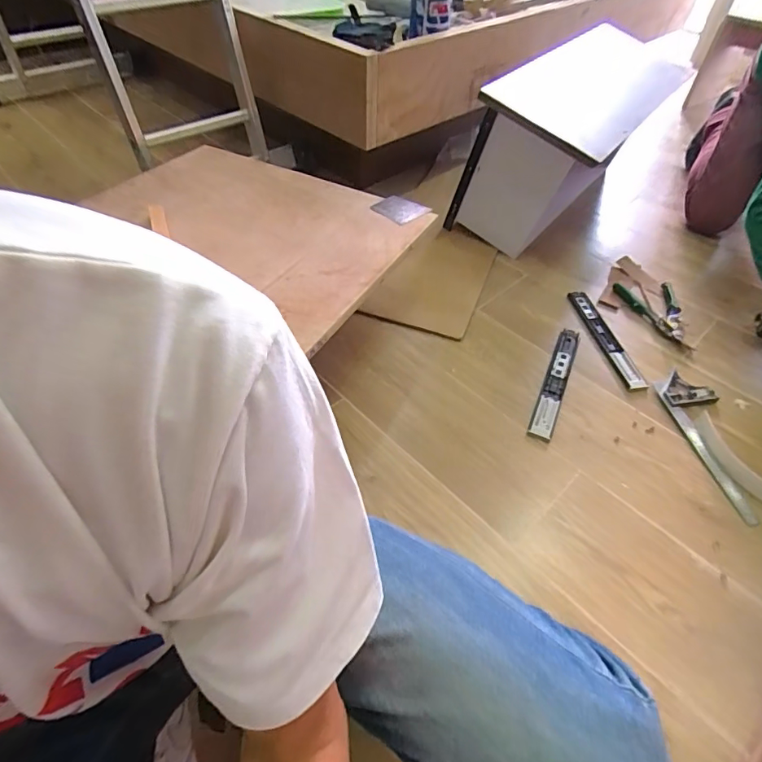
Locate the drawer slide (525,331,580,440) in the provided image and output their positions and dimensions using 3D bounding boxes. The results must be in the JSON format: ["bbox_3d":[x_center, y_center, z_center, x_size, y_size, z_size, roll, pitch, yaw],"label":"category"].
[{"bbox_3d":[0.354,-0.002,0.952,0.043,0.009,0.314,21,52,16],"label":"drawer slide"}]

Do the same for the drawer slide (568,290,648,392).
[{"bbox_3d":[0.499,-0.098,1.034,0.054,0.017,0.290,-6,50,-7],"label":"drawer slide"}]

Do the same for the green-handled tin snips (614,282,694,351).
[{"bbox_3d":[0.642,-0.153,1.092,0.139,0.014,0.208,0,49,-2],"label":"green-handled tin snips"}]

